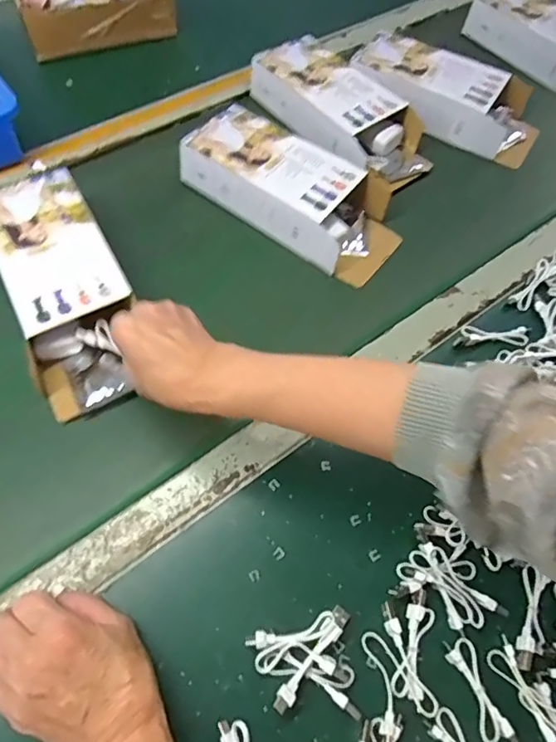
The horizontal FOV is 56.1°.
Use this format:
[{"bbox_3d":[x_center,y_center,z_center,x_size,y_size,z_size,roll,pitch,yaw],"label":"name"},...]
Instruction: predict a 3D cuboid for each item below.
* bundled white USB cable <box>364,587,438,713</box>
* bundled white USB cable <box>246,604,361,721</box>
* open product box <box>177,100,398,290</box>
[{"bbox_3d":[0.089,0.202,0.380,0.052,0.008,0.077,8,64,2],"label":"bundled white USB cable"},{"bbox_3d":[0.023,0.210,0.366,0.072,0.021,0.065,-13,65,-9],"label":"bundled white USB cable"},{"bbox_3d":[0.022,-0.209,0.594,0.249,0.055,0.120,35,68,14],"label":"open product box"}]

